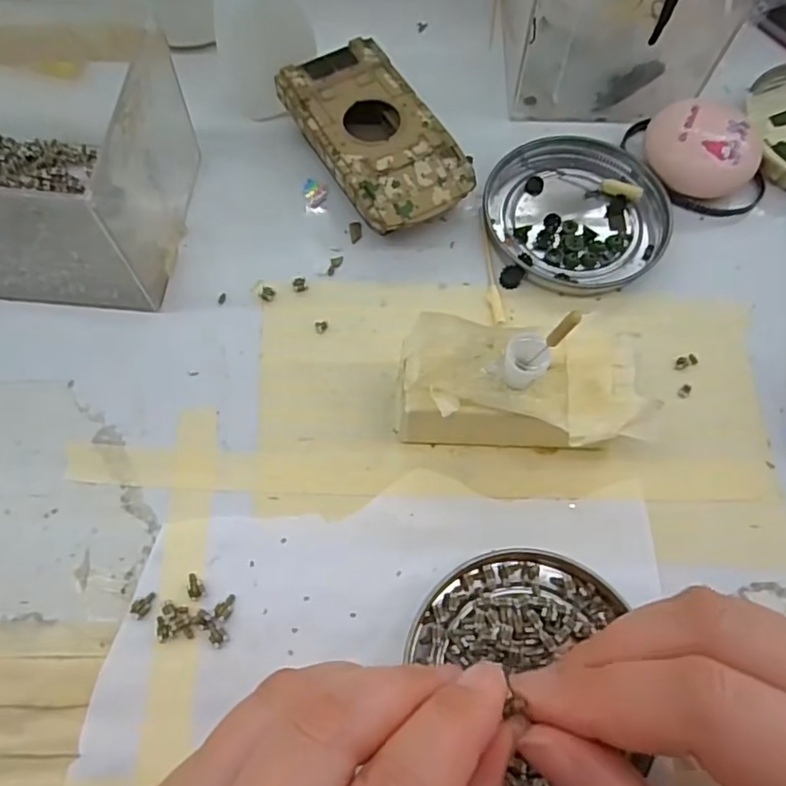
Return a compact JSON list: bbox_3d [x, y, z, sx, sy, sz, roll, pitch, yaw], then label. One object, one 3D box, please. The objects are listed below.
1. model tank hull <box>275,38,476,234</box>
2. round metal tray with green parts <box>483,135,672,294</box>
[{"bbox_3d":[-0.008,-0.109,0.279,0.052,0.025,0.094,-29,70,-12],"label":"model tank hull"},{"bbox_3d":[0.080,-0.080,0.276,0.076,0.007,0.076,0,67,0],"label":"round metal tray with green parts"}]

